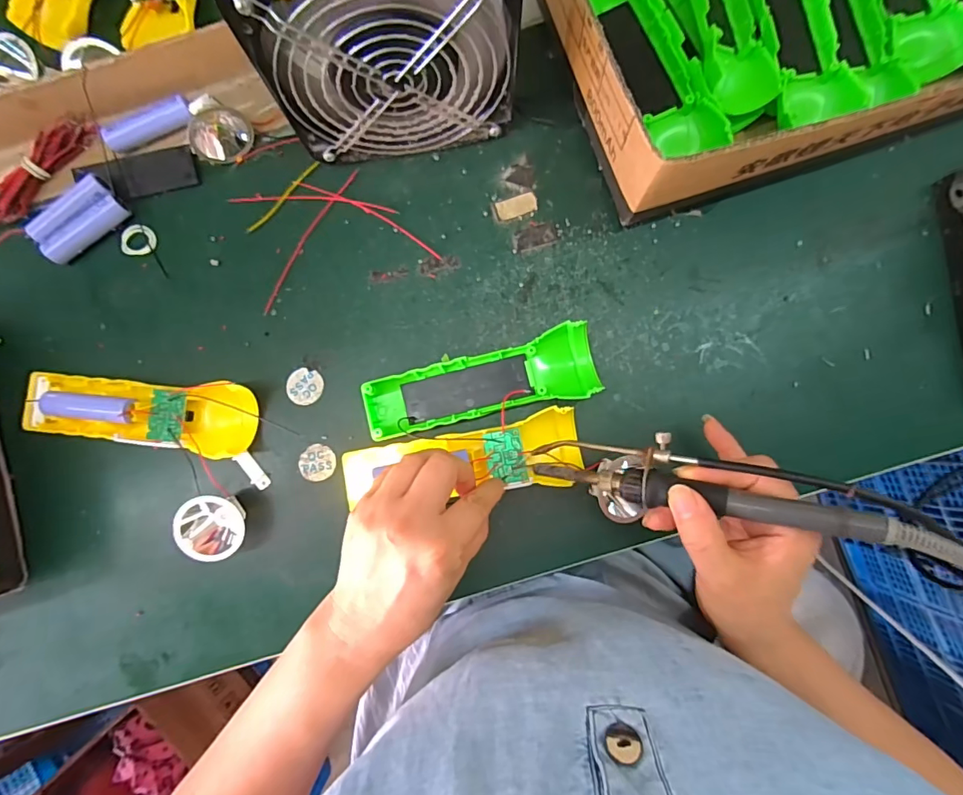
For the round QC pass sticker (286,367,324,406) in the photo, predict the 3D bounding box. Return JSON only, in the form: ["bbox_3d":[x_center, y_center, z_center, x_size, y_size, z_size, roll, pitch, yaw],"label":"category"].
[{"bbox_3d":[-0.131,-0.008,0.351,0.026,0.004,0.027,0,85,2],"label":"round QC pass sticker"}]

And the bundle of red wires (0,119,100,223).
[{"bbox_3d":[-0.333,-0.171,0.358,0.104,0.020,0.017,-42,85,-2],"label":"bundle of red wires"}]

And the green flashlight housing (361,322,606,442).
[{"bbox_3d":[-0.001,-0.010,0.337,0.162,0.023,0.047,-12,85,1],"label":"green flashlight housing"}]

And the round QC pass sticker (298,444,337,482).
[{"bbox_3d":[-0.119,0.048,0.345,0.026,0.004,0.026,0,85,2],"label":"round QC pass sticker"}]

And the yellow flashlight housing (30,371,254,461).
[{"bbox_3d":[-0.242,0.008,0.335,0.157,0.035,0.049,8,86,3],"label":"yellow flashlight housing"}]

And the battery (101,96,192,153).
[{"bbox_3d":[-0.248,-0.204,0.358,0.067,0.021,0.016,-22,85,0],"label":"battery"}]

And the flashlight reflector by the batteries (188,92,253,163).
[{"bbox_3d":[-0.194,-0.194,0.353,0.035,0.032,0.041,40,88,4],"label":"flashlight reflector by the batteries"}]

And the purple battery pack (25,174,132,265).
[{"bbox_3d":[-0.300,-0.132,0.355,0.065,0.023,0.029,-40,85,-1],"label":"purple battery pack"}]

